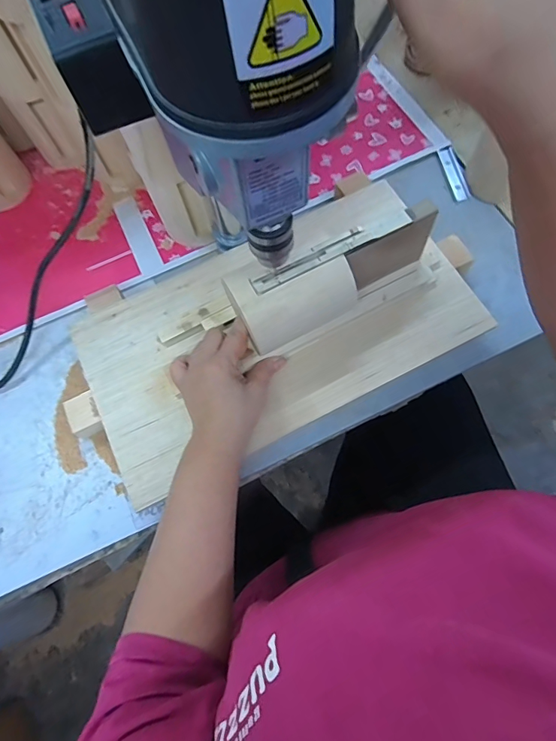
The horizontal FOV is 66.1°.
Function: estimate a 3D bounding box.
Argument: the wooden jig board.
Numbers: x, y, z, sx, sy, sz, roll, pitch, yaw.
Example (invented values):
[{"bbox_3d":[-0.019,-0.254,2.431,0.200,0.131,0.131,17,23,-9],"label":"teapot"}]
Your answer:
[{"bbox_3d":[-0.003,-0.049,0.432,0.383,0.024,0.209,-27,72,-6],"label":"wooden jig board"}]

